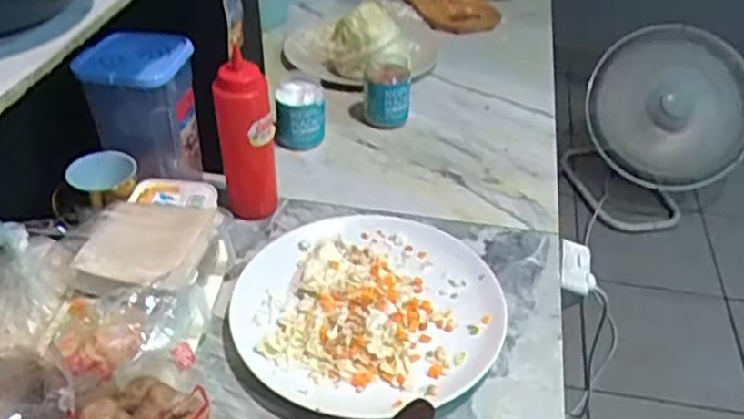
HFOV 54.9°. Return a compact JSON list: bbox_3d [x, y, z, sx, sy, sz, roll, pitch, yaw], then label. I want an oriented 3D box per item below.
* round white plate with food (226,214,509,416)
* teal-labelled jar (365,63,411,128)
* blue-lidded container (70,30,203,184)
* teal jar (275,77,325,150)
[{"bbox_3d":[0.001,0.093,0.723,0.249,0.028,0.267,1,39,-1],"label":"round white plate with food"},{"bbox_3d":[0.022,-0.164,1.020,0.062,0.074,0.065,2,39,1],"label":"teal-labelled jar"},{"bbox_3d":[-0.249,-0.100,0.790,0.113,0.161,0.083,-11,41,-14],"label":"blue-lidded container"},{"bbox_3d":[-0.097,-0.126,0.957,0.066,0.078,0.054,-3,40,-6],"label":"teal jar"}]

